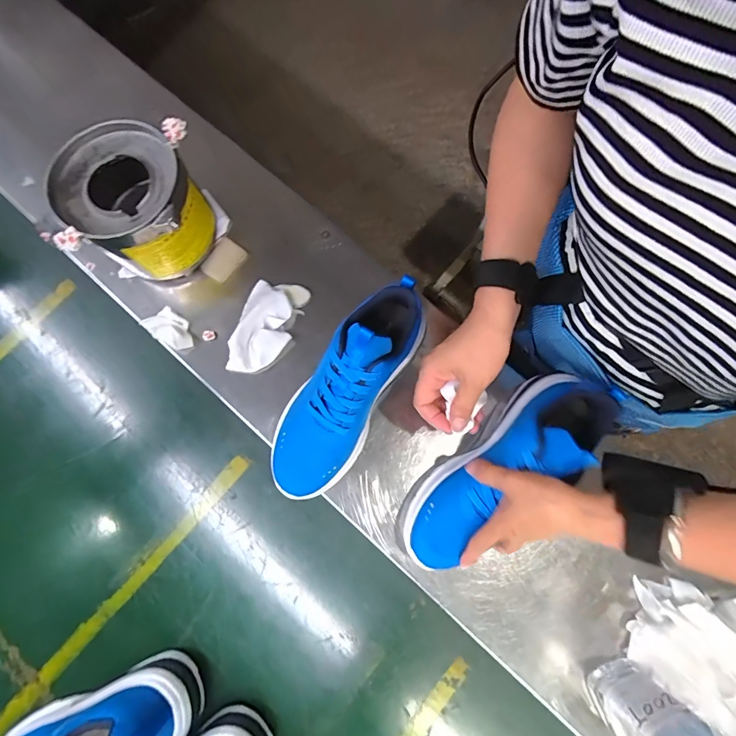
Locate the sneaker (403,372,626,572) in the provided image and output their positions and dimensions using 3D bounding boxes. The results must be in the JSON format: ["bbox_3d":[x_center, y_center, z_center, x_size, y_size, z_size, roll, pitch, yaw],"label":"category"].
[{"bbox_3d":[0.139,0.105,0.397,0.251,0.114,0.086,-41,81,4],"label":"sneaker"}]

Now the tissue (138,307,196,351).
[{"bbox_3d":[-0.250,-0.050,0.497,0.064,0.018,0.039,38,81,7],"label":"tissue"}]

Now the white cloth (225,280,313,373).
[{"bbox_3d":[-0.129,-0.052,0.498,0.072,0.018,0.124,16,79,4],"label":"white cloth"}]

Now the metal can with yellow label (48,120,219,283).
[{"bbox_3d":[-0.270,-0.190,0.476,0.137,0.113,0.150,-36,80,-7],"label":"metal can with yellow label"}]

